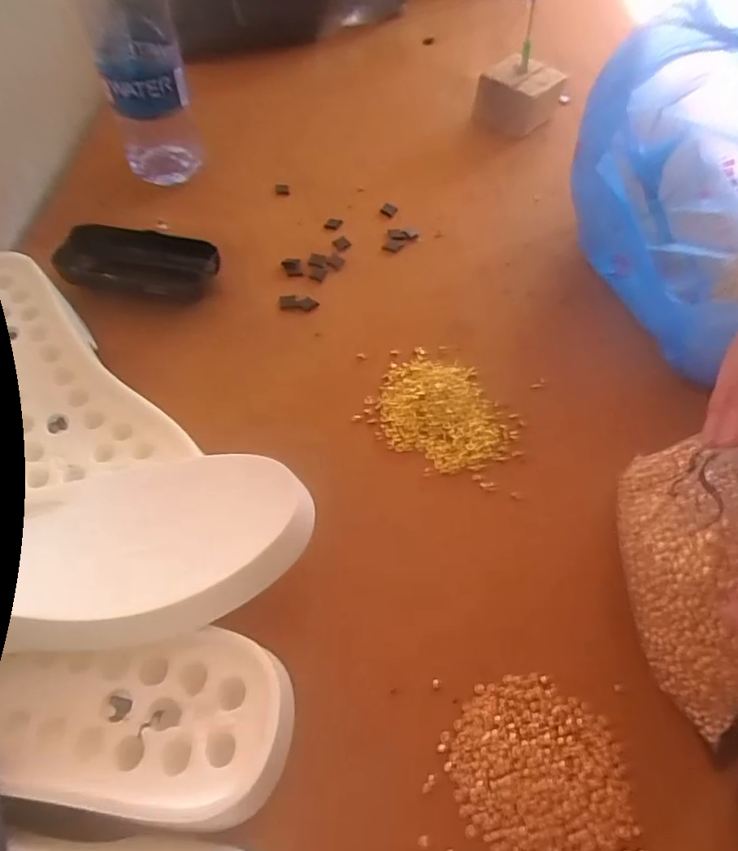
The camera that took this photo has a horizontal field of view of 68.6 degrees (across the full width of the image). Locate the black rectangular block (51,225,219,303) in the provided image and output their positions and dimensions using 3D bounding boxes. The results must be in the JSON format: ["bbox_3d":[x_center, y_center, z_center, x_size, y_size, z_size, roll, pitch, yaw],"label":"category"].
[{"bbox_3d":[-0.168,-0.122,0.396,0.116,0.021,0.041,11,58,5],"label":"black rectangular block"}]

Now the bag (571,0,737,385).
[{"bbox_3d":[0.238,-0.175,0.365,0.172,0.185,0.164,-26,62,-17],"label":"bag"}]

